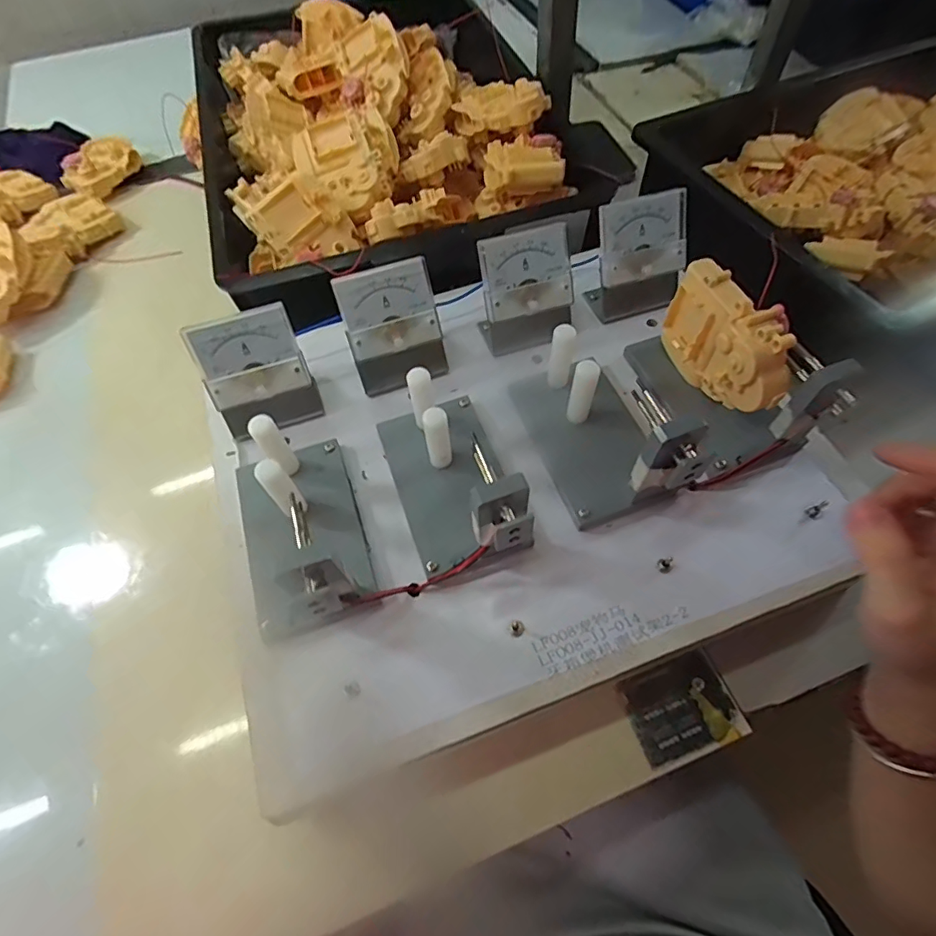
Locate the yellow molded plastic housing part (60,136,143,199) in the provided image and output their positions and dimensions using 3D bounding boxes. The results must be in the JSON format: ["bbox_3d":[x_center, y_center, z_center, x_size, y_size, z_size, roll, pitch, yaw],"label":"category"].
[{"bbox_3d":[-0.450,-0.372,0.634,0.054,0.031,0.088,26,64,15],"label":"yellow molded plastic housing part"}]

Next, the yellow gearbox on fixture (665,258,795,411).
[{"bbox_3d":[0.164,-0.076,0.329,0.028,0.070,0.094,-13,61,-6],"label":"yellow gearbox on fixture"}]

